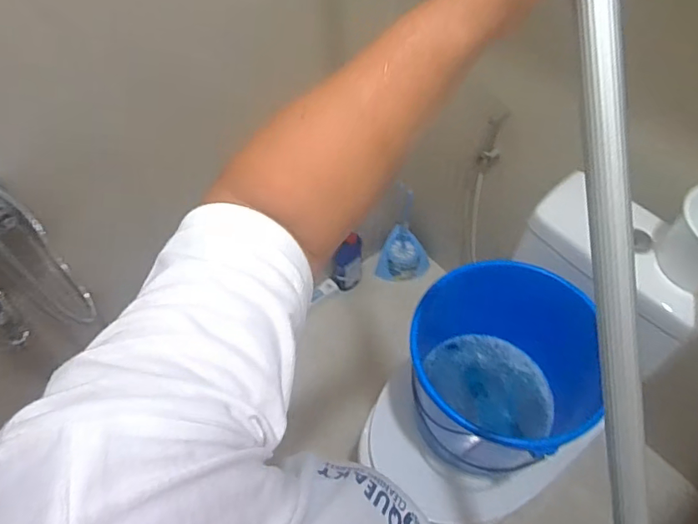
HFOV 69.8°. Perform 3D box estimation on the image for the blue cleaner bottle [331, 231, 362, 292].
[{"bbox_3d":[-0.001,-0.003,1.598,0.095,0.214,0.052,-13,44,-18],"label":"blue cleaner bottle"}]

